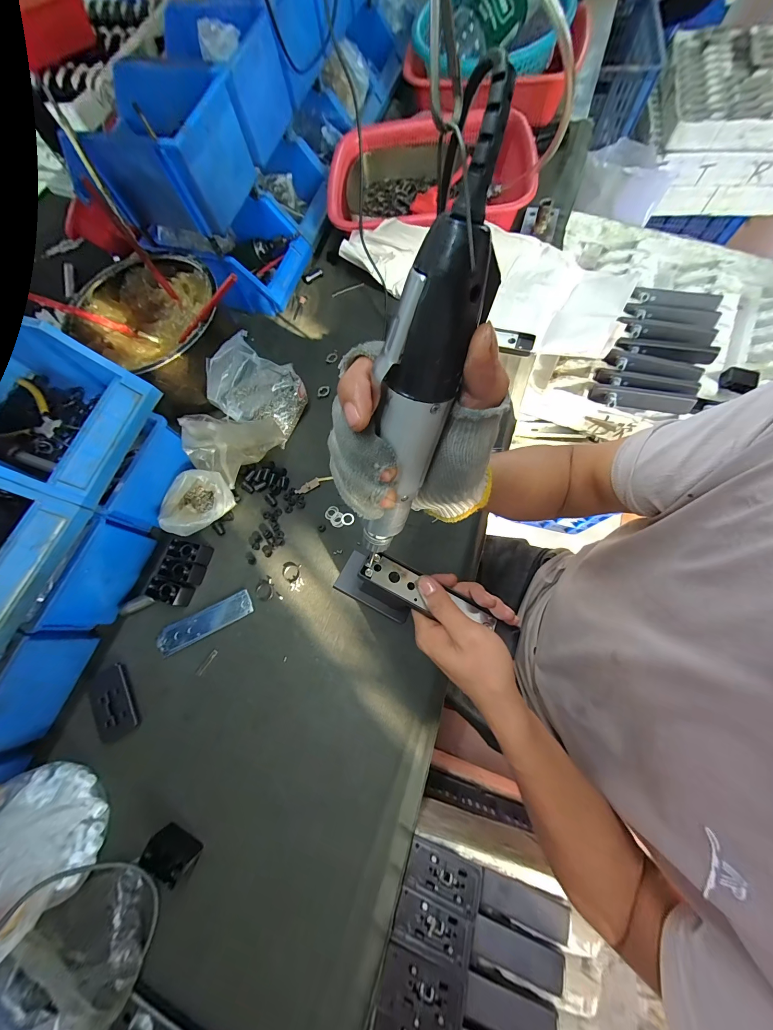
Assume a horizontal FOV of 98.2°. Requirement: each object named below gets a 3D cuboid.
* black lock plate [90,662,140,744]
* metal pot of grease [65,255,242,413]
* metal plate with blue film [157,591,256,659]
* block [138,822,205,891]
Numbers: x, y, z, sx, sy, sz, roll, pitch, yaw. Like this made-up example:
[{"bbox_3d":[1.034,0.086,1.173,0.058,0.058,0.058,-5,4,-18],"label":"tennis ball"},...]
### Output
[{"bbox_3d":[-0.366,0.253,0.450,0.055,0.005,0.093,-35,66,-9],"label":"black lock plate"},{"bbox_3d":[-0.359,-0.292,0.535,0.217,0.121,0.225,-1,72,4],"label":"metal pot of grease"},{"bbox_3d":[-0.259,0.152,0.476,0.140,0.004,0.039,-27,69,-3],"label":"metal plate with blue film"},{"bbox_3d":[-0.247,0.385,0.380,0.052,0.032,0.028,29,77,12],"label":"block"}]

